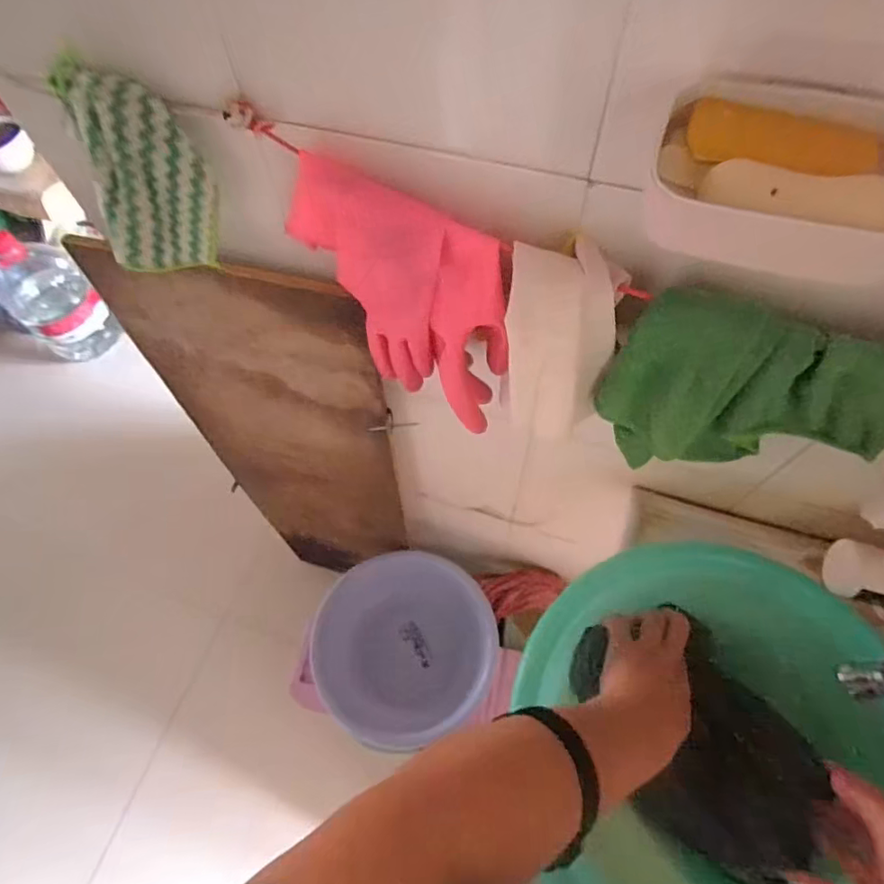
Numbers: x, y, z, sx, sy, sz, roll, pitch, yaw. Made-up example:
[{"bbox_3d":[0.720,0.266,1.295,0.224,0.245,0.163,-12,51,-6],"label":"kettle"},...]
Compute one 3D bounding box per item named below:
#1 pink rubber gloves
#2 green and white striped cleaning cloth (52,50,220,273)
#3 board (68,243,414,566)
[{"bbox_3d":[-0.034,-0.123,0.438,0.204,0.160,0.068,34,69,18],"label":"pink rubber gloves"},{"bbox_3d":[-0.230,-0.209,0.429,0.087,0.155,0.060,-18,38,-10],"label":"green and white striped cleaning cloth"},{"bbox_3d":[-0.209,0.043,0.849,0.346,0.797,0.031,12,59,11],"label":"board"}]

